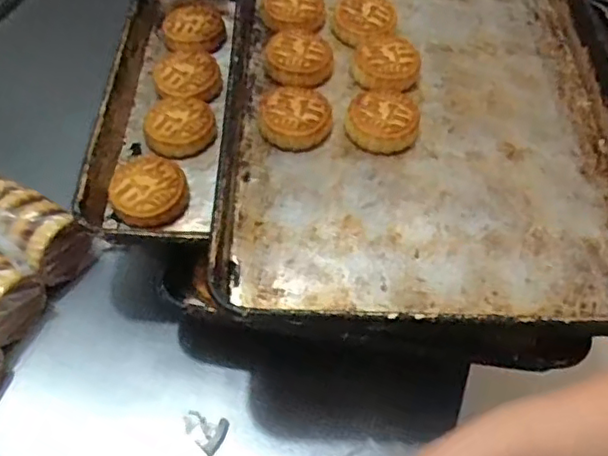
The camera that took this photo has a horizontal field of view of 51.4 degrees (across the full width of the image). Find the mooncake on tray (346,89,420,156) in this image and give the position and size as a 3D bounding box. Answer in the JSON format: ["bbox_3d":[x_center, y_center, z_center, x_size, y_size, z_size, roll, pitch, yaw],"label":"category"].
[{"bbox_3d":[0.082,-0.112,0.655,0.072,0.028,0.073,1,52,-1],"label":"mooncake on tray"}]

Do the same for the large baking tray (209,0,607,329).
[{"bbox_3d":[0.138,-0.161,0.686,0.428,0.049,0.618,1,52,-1],"label":"large baking tray"}]

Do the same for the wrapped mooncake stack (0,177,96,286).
[{"bbox_3d":[-0.312,0.002,0.690,0.147,0.081,0.084,27,56,18],"label":"wrapped mooncake stack"}]

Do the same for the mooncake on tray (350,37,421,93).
[{"bbox_3d":[0.093,-0.181,0.707,0.069,0.026,0.078,32,58,21],"label":"mooncake on tray"}]

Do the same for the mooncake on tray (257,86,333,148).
[{"bbox_3d":[-0.009,-0.114,0.653,0.074,0.031,0.066,6,53,3],"label":"mooncake on tray"}]

